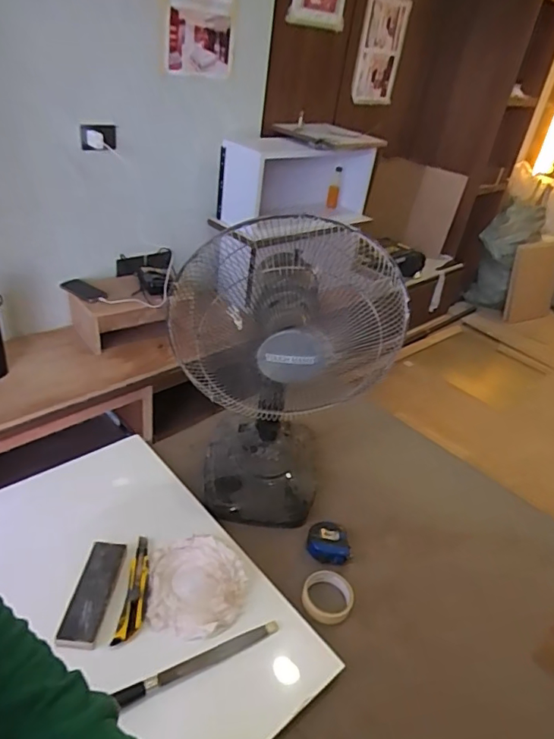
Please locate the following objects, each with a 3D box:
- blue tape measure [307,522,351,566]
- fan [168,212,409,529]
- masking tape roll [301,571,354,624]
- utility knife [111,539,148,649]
[{"bbox_3d":[0.101,0.348,1.008,0.082,0.044,0.083,7,33,-4],"label":"blue tape measure"},{"bbox_3d":[-0.001,0.005,0.953,0.328,0.549,0.279,-14,40,-31],"label":"fan"},{"bbox_3d":[0.091,0.412,0.913,0.091,0.042,0.095,6,33,-4],"label":"masking tape roll"},{"bbox_3d":[-0.236,0.362,0.855,0.037,0.015,0.202,5,34,-6],"label":"utility knife"}]

